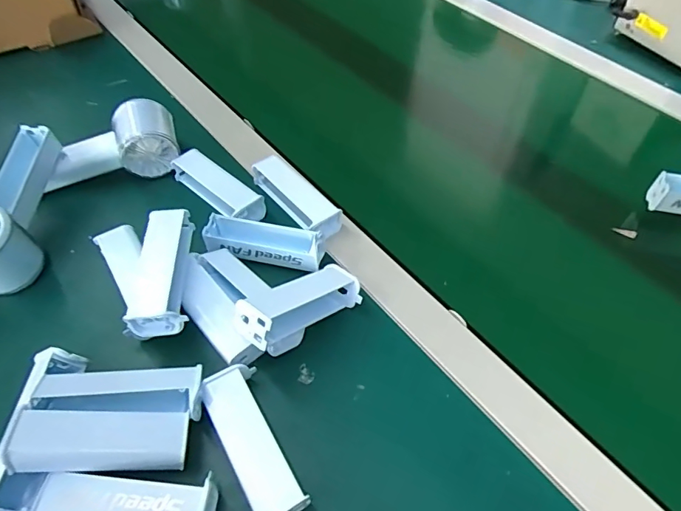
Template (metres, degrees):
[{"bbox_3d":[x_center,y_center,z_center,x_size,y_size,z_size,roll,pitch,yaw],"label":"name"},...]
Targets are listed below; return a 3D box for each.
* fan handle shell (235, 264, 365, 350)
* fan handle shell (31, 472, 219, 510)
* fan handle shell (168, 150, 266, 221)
[{"bbox_3d":[-0.032,0.038,0.355,0.035,0.030,0.107,41,36,26],"label":"fan handle shell"},{"bbox_3d":[-0.134,0.159,0.292,0.104,0.027,0.036,1,53,0],"label":"fan handle shell"},{"bbox_3d":[-0.122,-0.067,0.464,0.104,0.032,0.033,34,60,23],"label":"fan handle shell"}]

